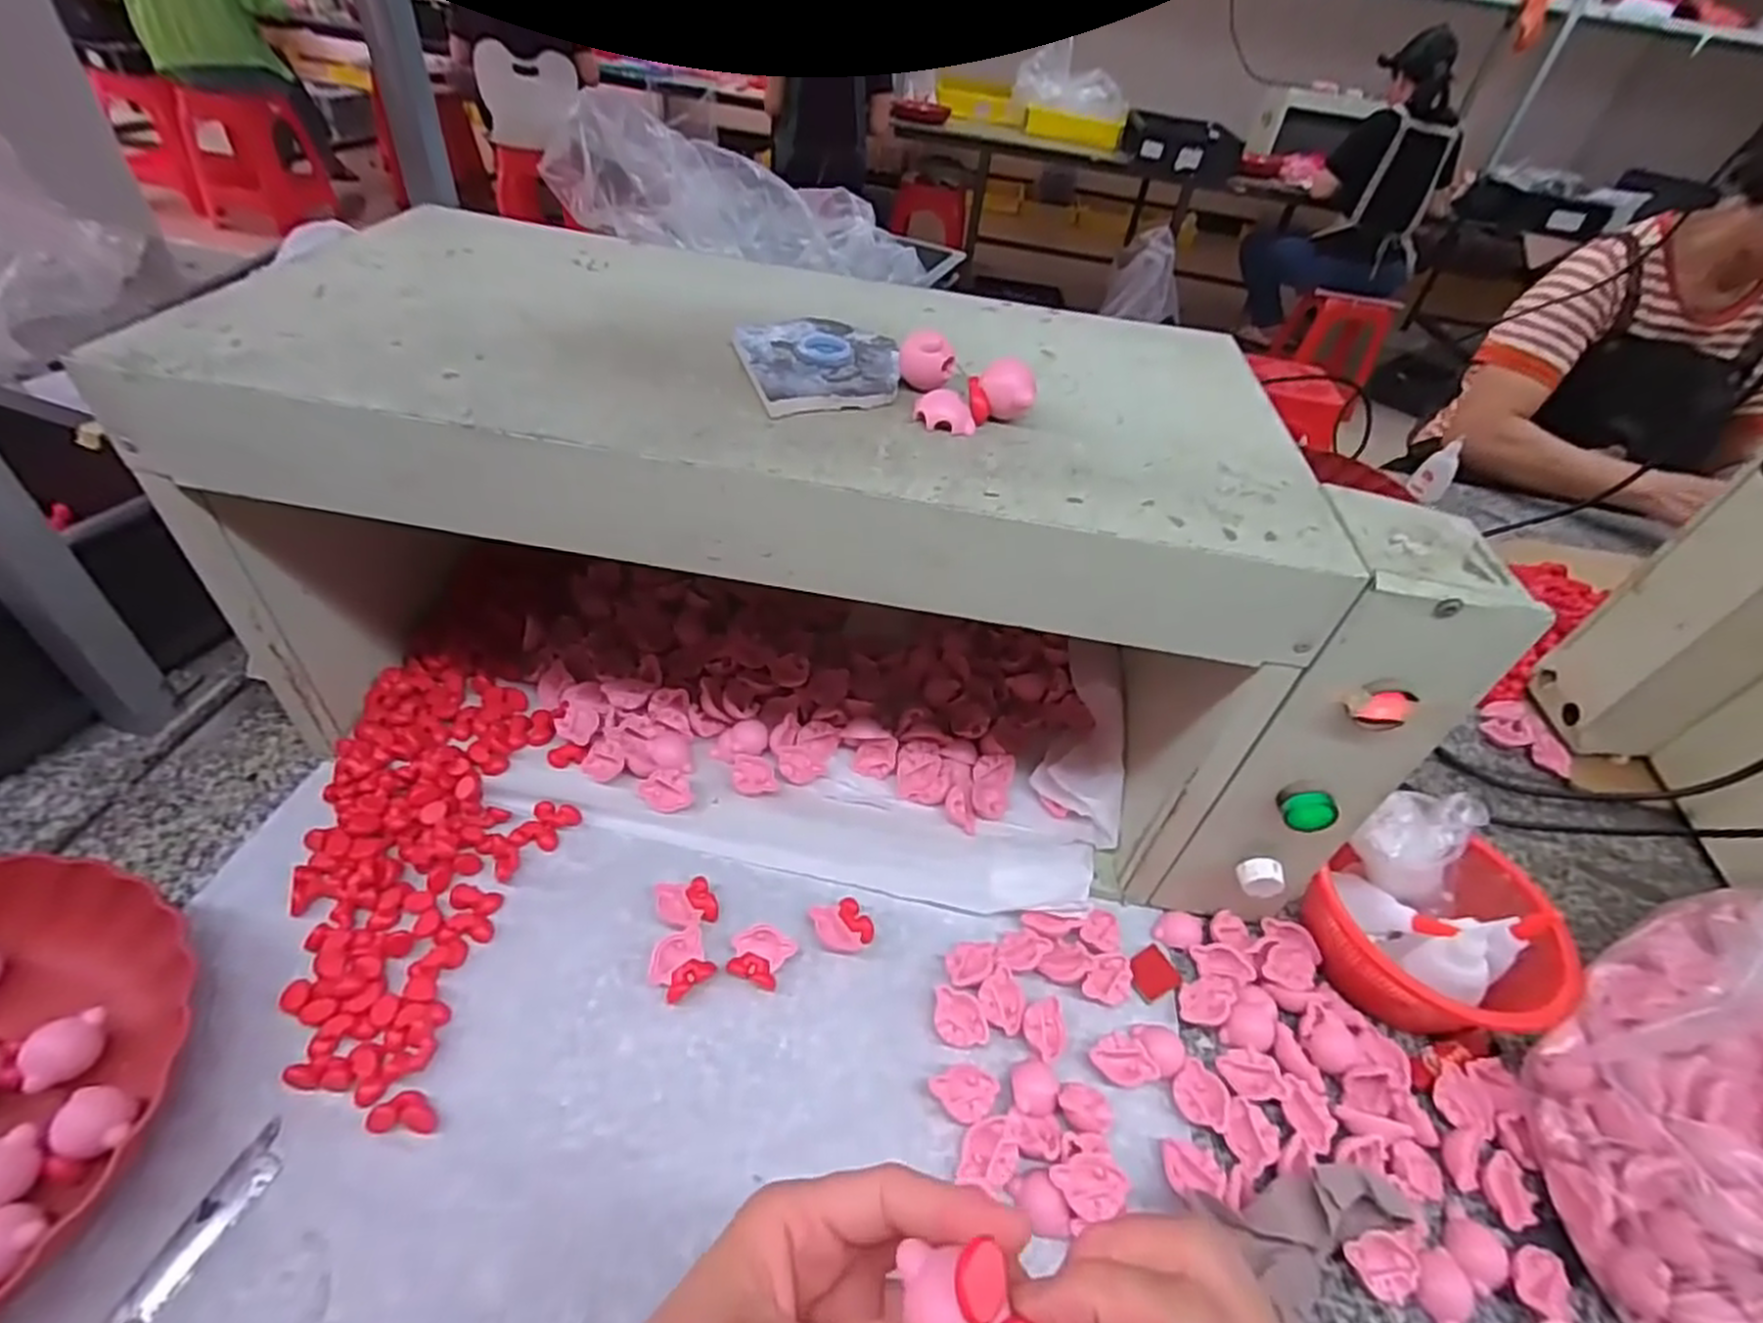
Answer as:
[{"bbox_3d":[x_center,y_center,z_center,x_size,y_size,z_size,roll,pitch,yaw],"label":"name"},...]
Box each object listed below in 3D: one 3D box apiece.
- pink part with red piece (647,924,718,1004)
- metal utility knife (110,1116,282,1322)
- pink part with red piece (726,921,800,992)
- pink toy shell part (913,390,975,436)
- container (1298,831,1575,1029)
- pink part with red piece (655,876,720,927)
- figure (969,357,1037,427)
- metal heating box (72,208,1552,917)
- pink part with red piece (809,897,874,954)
[{"bbox_3d":[-0.120,0.181,0.446,0.036,0.016,0.031,-24,52,-32],"label":"pink part with red piece"},{"bbox_3d":[-0.310,0.262,0.336,0.021,0.005,0.094,20,43,11],"label":"metal utility knife"},{"bbox_3d":[-0.074,0.179,0.454,0.035,0.015,0.032,22,44,13],"label":"pink part with red piece"},{"bbox_3d":[0.031,-0.125,0.373,0.029,0.012,0.023,4,42,-6],"label":"pink toy shell part"},{"bbox_3d":[0.356,0.171,0.480,0.134,0.062,0.129,5,42,-5],"label":"container"},{"bbox_3d":[-0.124,0.152,0.474,0.034,0.014,0.039,-18,49,-27],"label":"pink part with red piece"},{"bbox_3d":[0.060,-0.136,0.376,0.030,0.025,0.022,2,43,-9],"label":"figure"},{"bbox_3d":[-0.028,-0.076,0.495,0.662,0.250,0.265,11,42,1],"label":"metal heating box"},{"bbox_3d":[-0.025,0.169,0.477,0.034,0.011,0.032,-12,46,-22],"label":"pink part with red piece"}]

